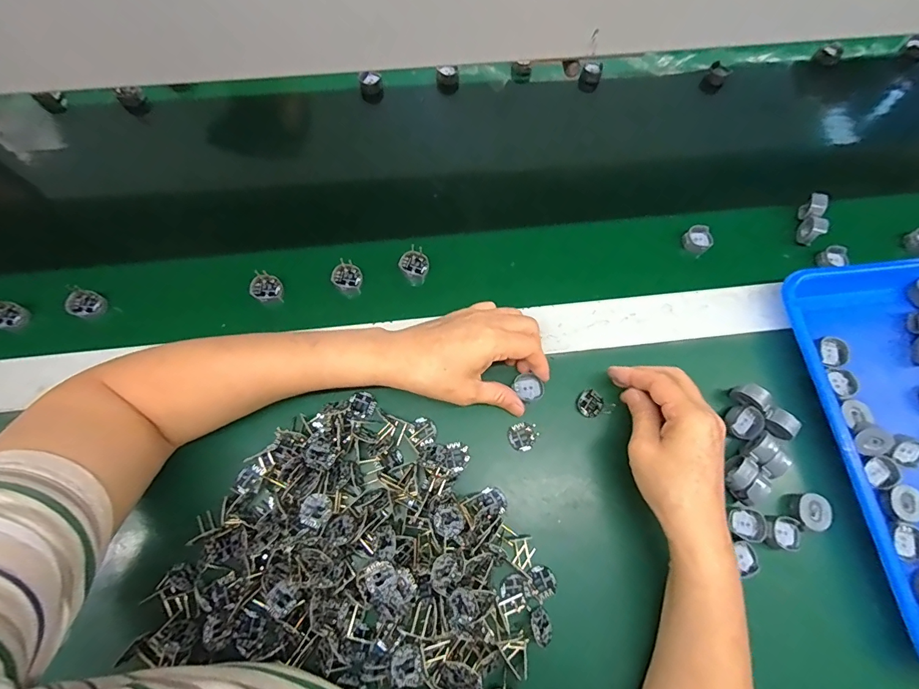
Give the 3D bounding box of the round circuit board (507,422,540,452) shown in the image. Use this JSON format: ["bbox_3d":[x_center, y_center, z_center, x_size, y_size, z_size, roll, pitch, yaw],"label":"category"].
[{"bbox_3d":[0.055,0.080,0.369,0.024,0.004,0.026,0,71,0],"label":"round circuit board"}]

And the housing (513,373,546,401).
[{"bbox_3d":[0.062,0.038,0.375,0.026,0.007,0.021,40,75,12],"label":"housing"}]

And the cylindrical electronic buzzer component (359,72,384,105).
[{"bbox_3d":[-0.105,-0.307,0.505,0.025,0.024,0.026,0,71,0],"label":"cylindrical electronic buzzer component"}]

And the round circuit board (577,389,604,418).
[{"bbox_3d":[0.116,0.052,0.375,0.021,0.004,0.024,38,75,12],"label":"round circuit board"}]

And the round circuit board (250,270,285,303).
[{"bbox_3d":[-0.188,-0.056,0.410,0.028,0.007,0.028,0,92,-12],"label":"round circuit board"}]

